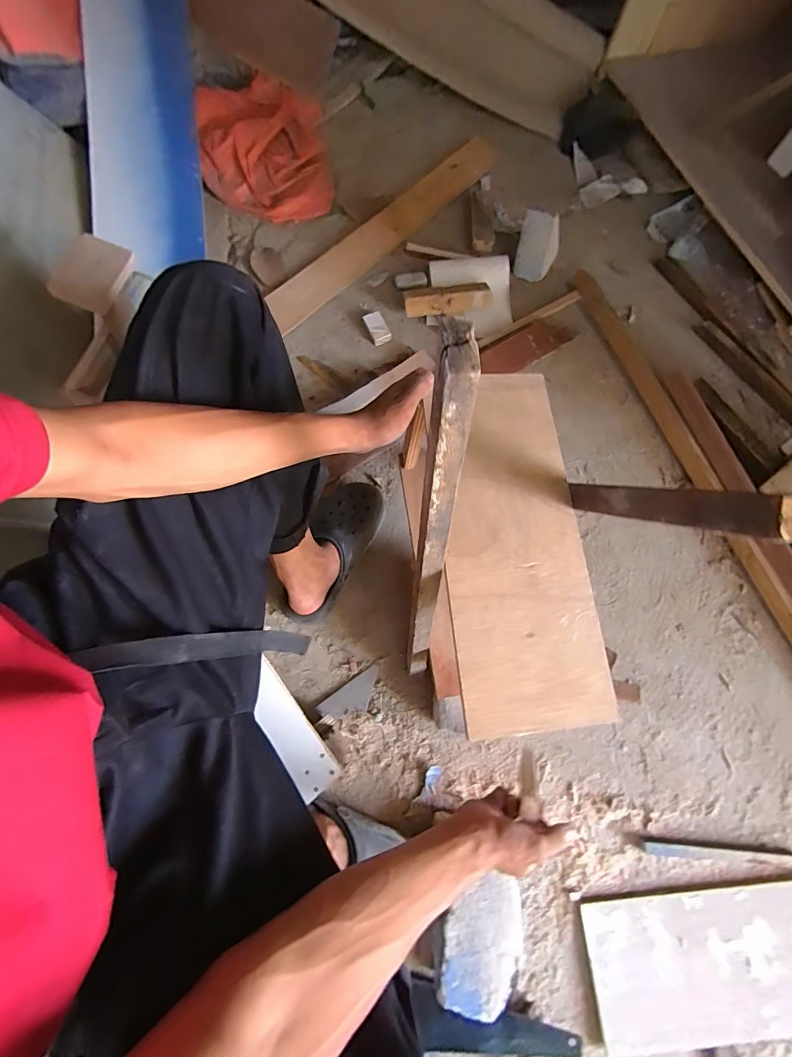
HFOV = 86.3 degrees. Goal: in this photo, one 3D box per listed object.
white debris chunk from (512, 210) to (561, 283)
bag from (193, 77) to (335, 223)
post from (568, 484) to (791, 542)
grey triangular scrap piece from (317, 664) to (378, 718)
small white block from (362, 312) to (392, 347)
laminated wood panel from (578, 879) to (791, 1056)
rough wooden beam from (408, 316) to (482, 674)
[{"bbox_3d":[0.319,-0.635,0.950,0.094,0.111,0.068,21,74,4],"label":"white debris chunk"},{"bbox_3d":[-0.321,-0.933,1.041,0.297,0.098,0.382,-9,74,-5],"label":"bag"},{"bbox_3d":[0.223,-0.020,0.367,0.024,0.227,0.026,-21,101,-7],"label":"post"},{"bbox_3d":[-0.072,0.289,0.721,0.116,0.008,0.051,-34,78,-11],"label":"grey triangular scrap piece"},{"bbox_3d":[-0.040,-0.441,0.929,0.041,0.018,0.072,-24,76,-9],"label":"small white block"},{"bbox_3d":[0.486,0.645,0.622,0.397,0.019,0.186,-4,74,-2],"label":"laminated wood panel"},{"bbox_3d":[0.036,0.048,0.462,0.028,0.538,0.025,0,52,-1],"label":"rough wooden beam"}]

